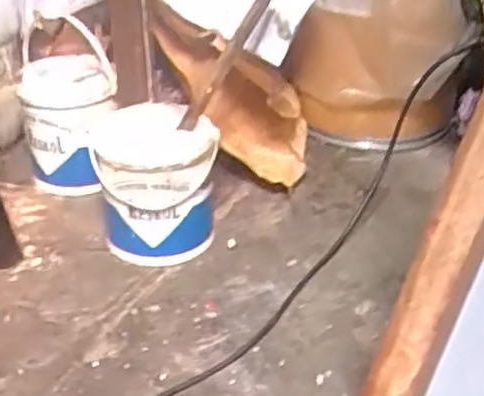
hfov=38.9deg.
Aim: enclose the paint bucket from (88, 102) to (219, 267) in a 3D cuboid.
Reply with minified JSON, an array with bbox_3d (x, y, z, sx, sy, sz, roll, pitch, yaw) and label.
[{"bbox_3d":[-0.134,-0.024,1.053,0.182,0.199,0.177,-5,35,-7],"label":"paint bucket"}]

